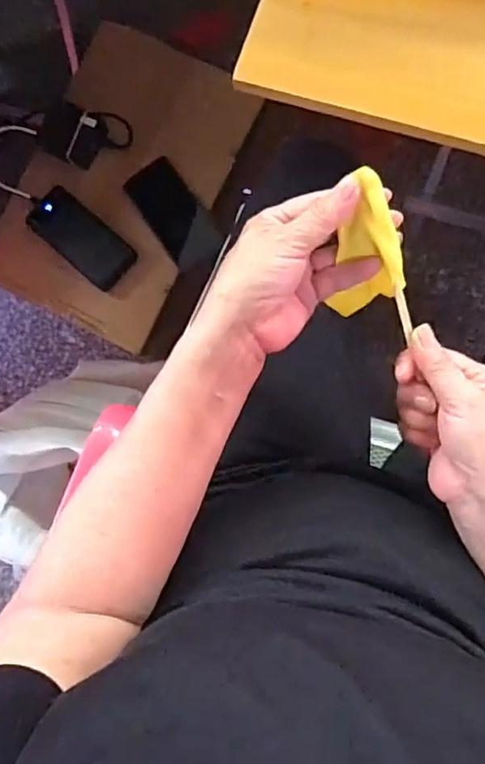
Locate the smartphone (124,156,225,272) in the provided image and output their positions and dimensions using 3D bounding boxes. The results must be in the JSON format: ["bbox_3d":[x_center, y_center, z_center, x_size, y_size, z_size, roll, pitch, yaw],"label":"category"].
[{"bbox_3d":[-0.095,-0.234,0.774,0.077,0.008,0.152,-36,89,3],"label":"smartphone"}]

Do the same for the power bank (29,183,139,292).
[{"bbox_3d":[-0.226,-0.200,0.772,0.158,0.009,0.074,41,91,10],"label":"power bank"}]

